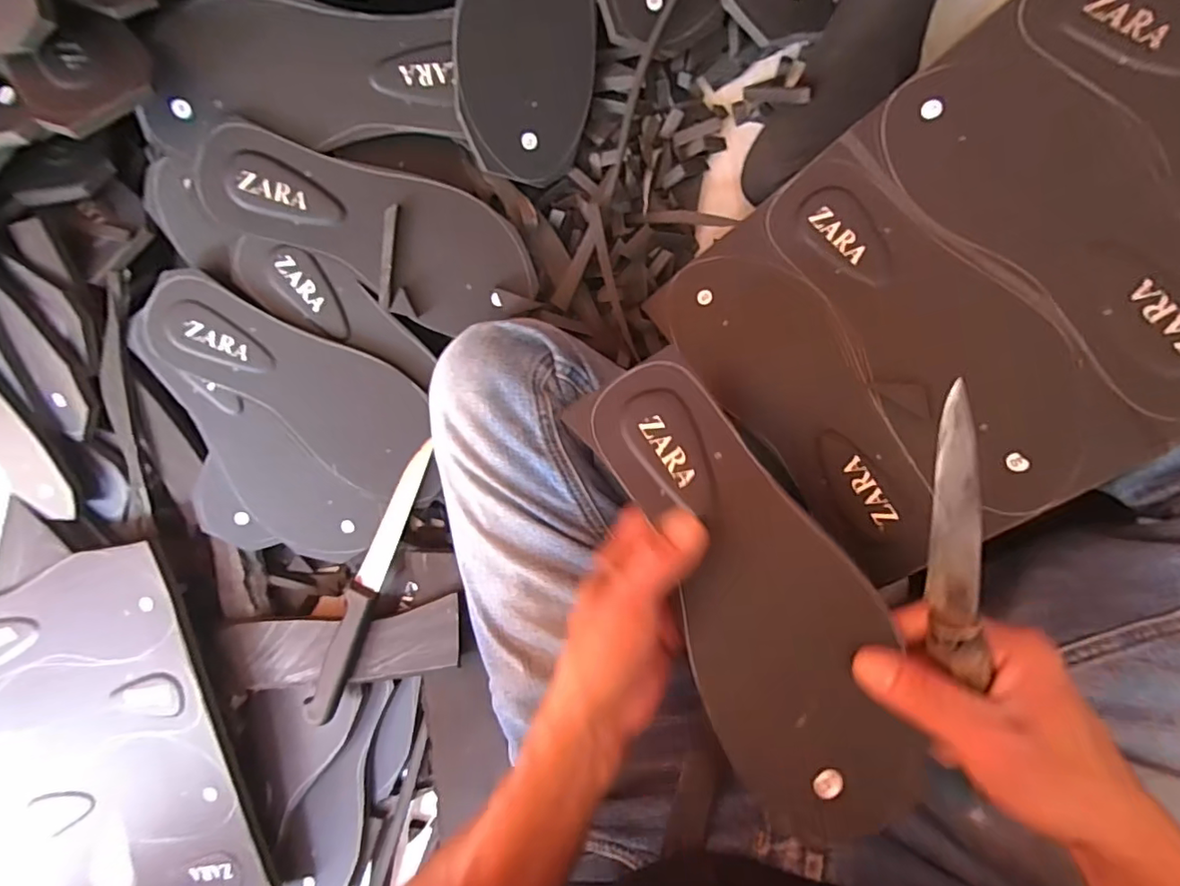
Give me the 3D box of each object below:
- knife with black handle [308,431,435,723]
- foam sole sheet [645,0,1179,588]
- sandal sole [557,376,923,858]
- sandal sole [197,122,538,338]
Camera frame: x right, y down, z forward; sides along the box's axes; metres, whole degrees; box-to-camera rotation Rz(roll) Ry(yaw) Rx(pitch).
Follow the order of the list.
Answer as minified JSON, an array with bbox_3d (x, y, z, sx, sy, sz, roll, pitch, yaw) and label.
[{"bbox_3d":[-0.186,0.116,0.467,0.026,0.022,0.247,21,96,8],"label":"knife with black handle"},{"bbox_3d":[0.240,-0.104,0.333,0.340,0.008,0.252,-37,71,21],"label":"foam sole sheet"},{"bbox_3d":[0.080,0.066,0.294,0.097,0.009,0.248,-28,72,10],"label":"sandal sole"},{"bbox_3d":[-0.161,-0.157,0.420,0.235,0.020,0.095,19,96,-10],"label":"sandal sole"}]

